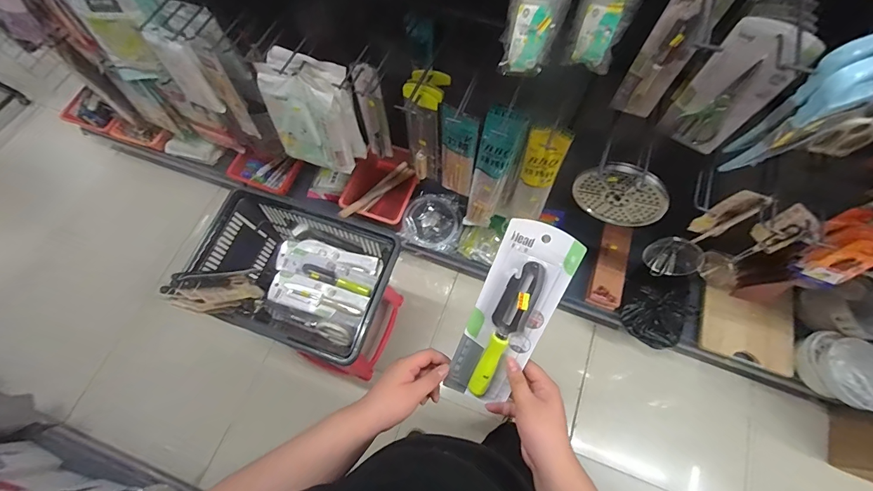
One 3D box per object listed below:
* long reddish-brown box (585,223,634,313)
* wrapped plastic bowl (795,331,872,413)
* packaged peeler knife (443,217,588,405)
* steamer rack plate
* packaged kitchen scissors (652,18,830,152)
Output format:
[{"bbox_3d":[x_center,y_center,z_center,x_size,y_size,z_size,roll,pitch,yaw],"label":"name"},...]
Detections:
[{"bbox_3d":[0.642,0.070,1.384,0.109,0.032,0.319,19,71,8],"label":"long reddish-brown box"},{"bbox_3d":[1.280,0.404,1.170,0.163,0.156,0.258,-3,69,0],"label":"wrapped plastic bowl"},{"bbox_3d":[0.088,0.093,0.470,0.090,0.023,0.253,26,112,10],"label":"packaged peeler knife"},{"bbox_3d":[0.443,-0.117,0.919,0.206,0.197,0.018,30,66,-3],"label":"steamer rack plate"},{"bbox_3d":[0.513,-0.264,0.670,0.120,0.268,0.025,34,73,13],"label":"packaged kitchen scissors"}]

